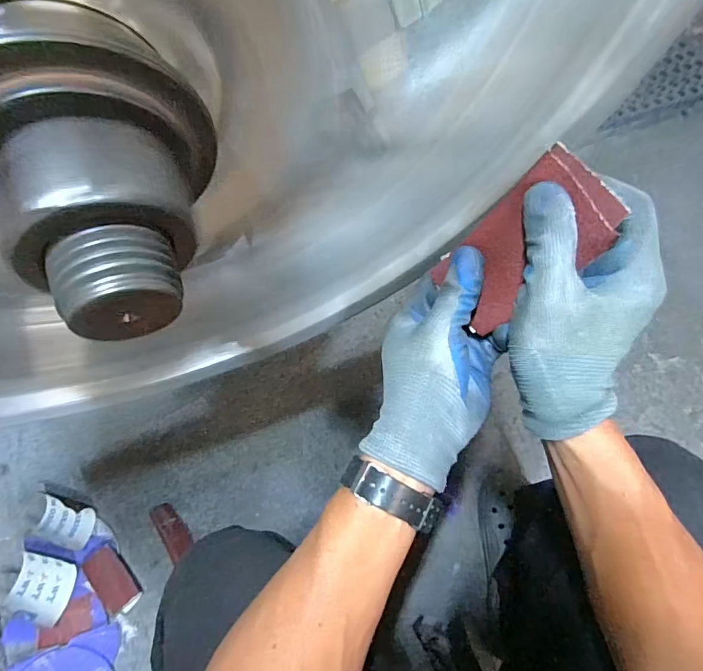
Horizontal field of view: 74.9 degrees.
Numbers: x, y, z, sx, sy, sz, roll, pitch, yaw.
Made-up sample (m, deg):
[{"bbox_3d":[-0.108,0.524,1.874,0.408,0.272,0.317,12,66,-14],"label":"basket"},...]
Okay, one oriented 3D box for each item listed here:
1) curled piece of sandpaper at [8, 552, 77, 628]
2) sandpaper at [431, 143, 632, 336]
[{"bbox_3d":[-0.489,0.399,0.726,0.093,0.021,0.083,16,71,5],"label":"curled piece of sandpaper"},{"bbox_3d":[0.110,-0.056,0.303,0.010,0.123,0.064,-24,76,-41],"label":"sandpaper"}]

